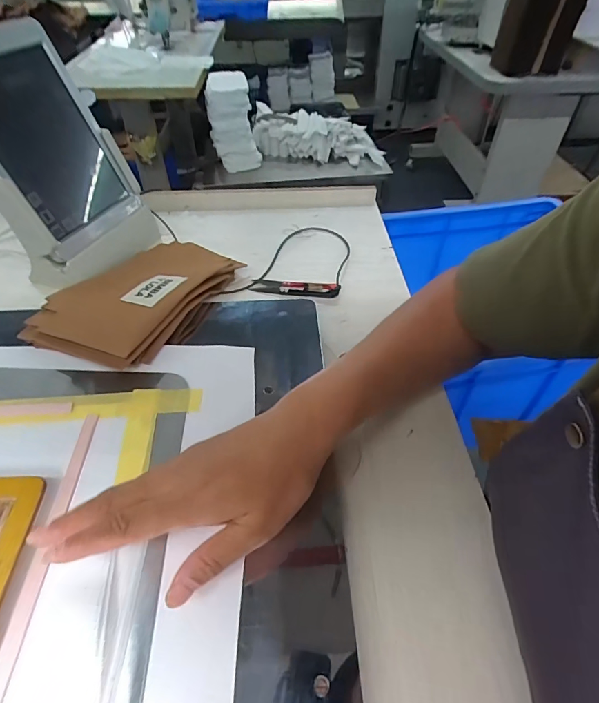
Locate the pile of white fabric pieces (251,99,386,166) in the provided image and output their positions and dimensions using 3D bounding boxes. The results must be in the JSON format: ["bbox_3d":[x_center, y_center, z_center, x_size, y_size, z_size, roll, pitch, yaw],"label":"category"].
[{"bbox_3d":[0.076,-0.832,1.629,0.511,0.141,0.187,10,48,9],"label":"pile of white fabric pieces"}]

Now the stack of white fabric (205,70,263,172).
[{"bbox_3d":[-0.240,-0.829,1.524,0.185,0.297,0.154,-5,47,-4],"label":"stack of white fabric"}]

